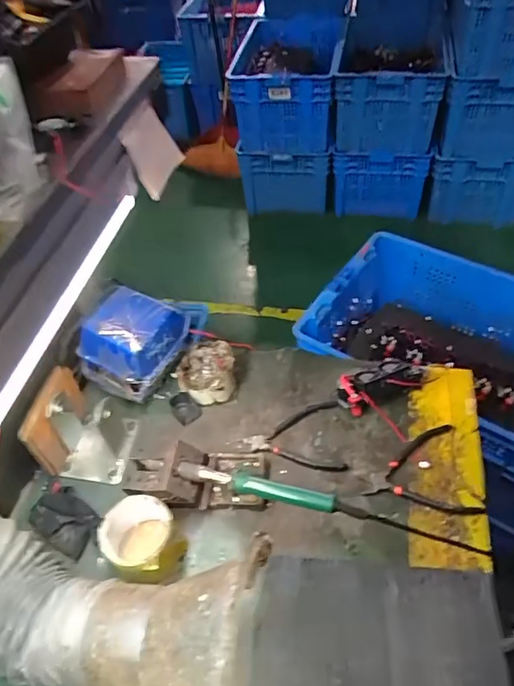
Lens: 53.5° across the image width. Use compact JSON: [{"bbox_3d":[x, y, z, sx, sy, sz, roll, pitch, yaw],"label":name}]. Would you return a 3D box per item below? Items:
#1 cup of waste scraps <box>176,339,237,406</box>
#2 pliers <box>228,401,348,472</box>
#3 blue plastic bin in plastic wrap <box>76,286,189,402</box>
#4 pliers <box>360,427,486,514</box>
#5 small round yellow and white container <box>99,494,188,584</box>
[{"bbox_3d":[-0.075,0.045,0.787,0.089,0.059,0.086,-3,48,4],"label":"cup of waste scraps"},{"bbox_3d":[0.043,0.134,0.728,0.156,0.011,0.109,-4,48,3],"label":"pliers"},{"bbox_3d":[-0.181,-0.008,0.759,0.109,0.114,0.144,24,56,25],"label":"blue plastic bin in plastic wrap"},{"bbox_3d":[0.211,0.173,0.677,0.136,0.009,0.127,-8,48,-1],"label":"pliers"},{"bbox_3d":[-0.137,0.239,0.616,0.083,0.072,0.079,-3,48,4],"label":"small round yellow and white container"}]

